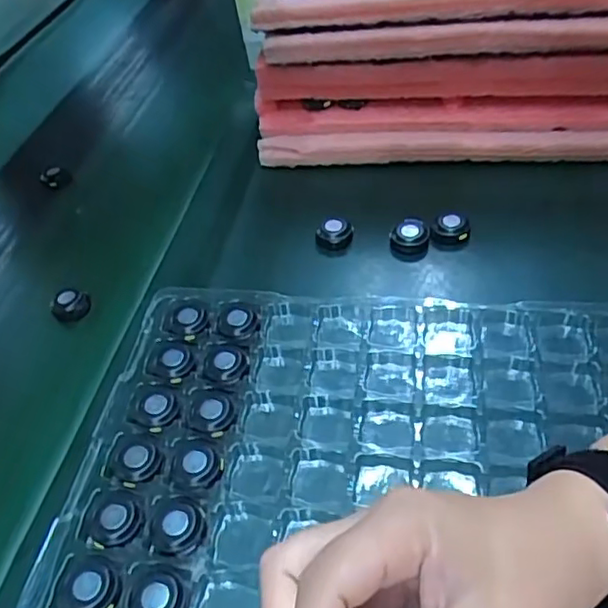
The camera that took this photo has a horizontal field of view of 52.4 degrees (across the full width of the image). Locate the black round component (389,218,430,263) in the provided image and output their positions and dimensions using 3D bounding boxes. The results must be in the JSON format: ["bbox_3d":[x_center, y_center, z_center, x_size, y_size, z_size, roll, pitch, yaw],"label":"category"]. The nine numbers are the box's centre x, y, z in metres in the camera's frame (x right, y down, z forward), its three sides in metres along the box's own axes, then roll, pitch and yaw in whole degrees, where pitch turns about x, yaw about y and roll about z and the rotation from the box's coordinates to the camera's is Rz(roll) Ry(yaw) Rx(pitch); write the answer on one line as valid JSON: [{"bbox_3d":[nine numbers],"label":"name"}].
[{"bbox_3d":[0.082,-0.050,0.479,0.029,0.016,0.032,3,47,15],"label":"black round component"}]

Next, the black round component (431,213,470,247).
[{"bbox_3d":[0.114,-0.056,0.480,0.028,0.017,0.025,6,47,17],"label":"black round component"}]

